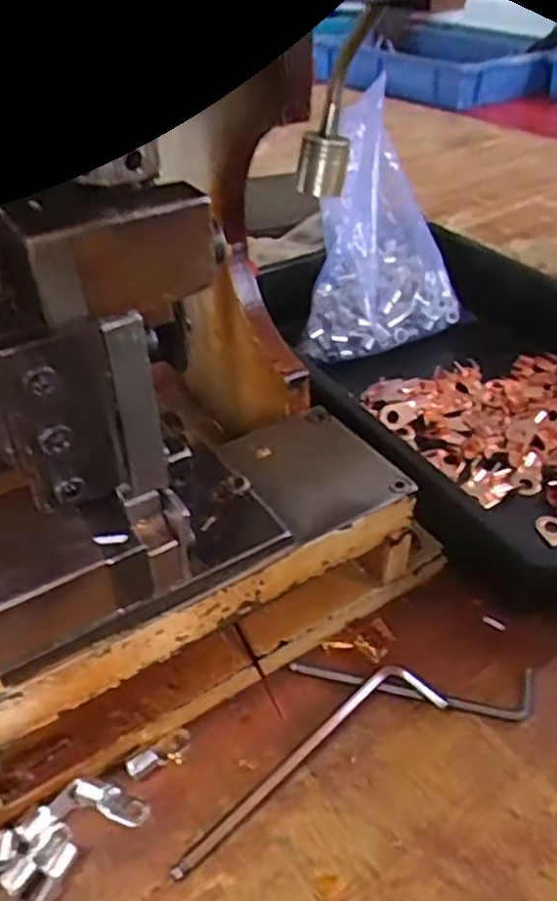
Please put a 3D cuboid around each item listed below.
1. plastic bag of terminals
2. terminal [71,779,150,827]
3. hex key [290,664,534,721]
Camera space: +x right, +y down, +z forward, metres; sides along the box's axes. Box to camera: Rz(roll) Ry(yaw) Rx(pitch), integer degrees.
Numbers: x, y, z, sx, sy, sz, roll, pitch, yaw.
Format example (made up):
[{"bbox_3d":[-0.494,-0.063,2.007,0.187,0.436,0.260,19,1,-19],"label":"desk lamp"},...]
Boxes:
[{"bbox_3d":[0.095,-0.173,0.560,0.133,0.164,0.136,7,39,10],"label":"plastic bag of terminals"},{"bbox_3d":[-0.074,0.155,0.303,0.036,0.004,0.013,25,42,2],"label":"terminal"},{"bbox_3d":[0.067,0.117,0.344,0.121,0.006,0.025,6,40,4],"label":"hex key"}]

